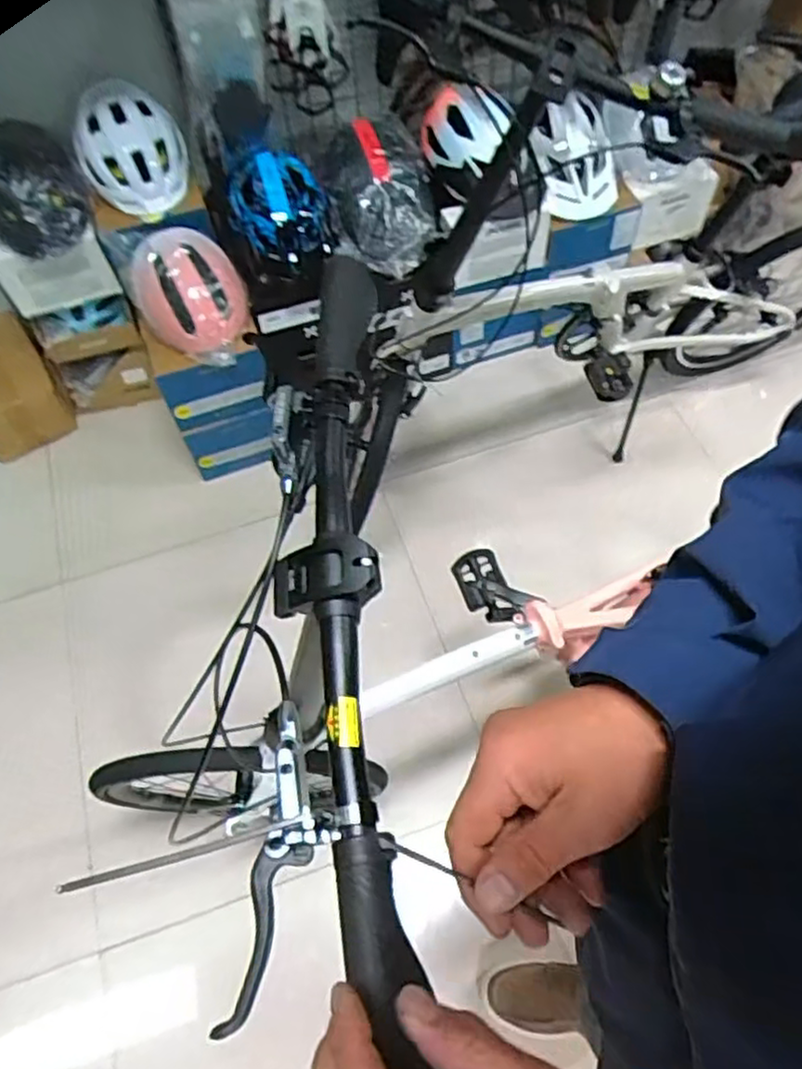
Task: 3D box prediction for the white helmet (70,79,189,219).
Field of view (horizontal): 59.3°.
[{"bbox_3d":[-0.561,-0.804,1.468,0.212,0.160,0.206,-21,61,-8],"label":"white helmet"}]

